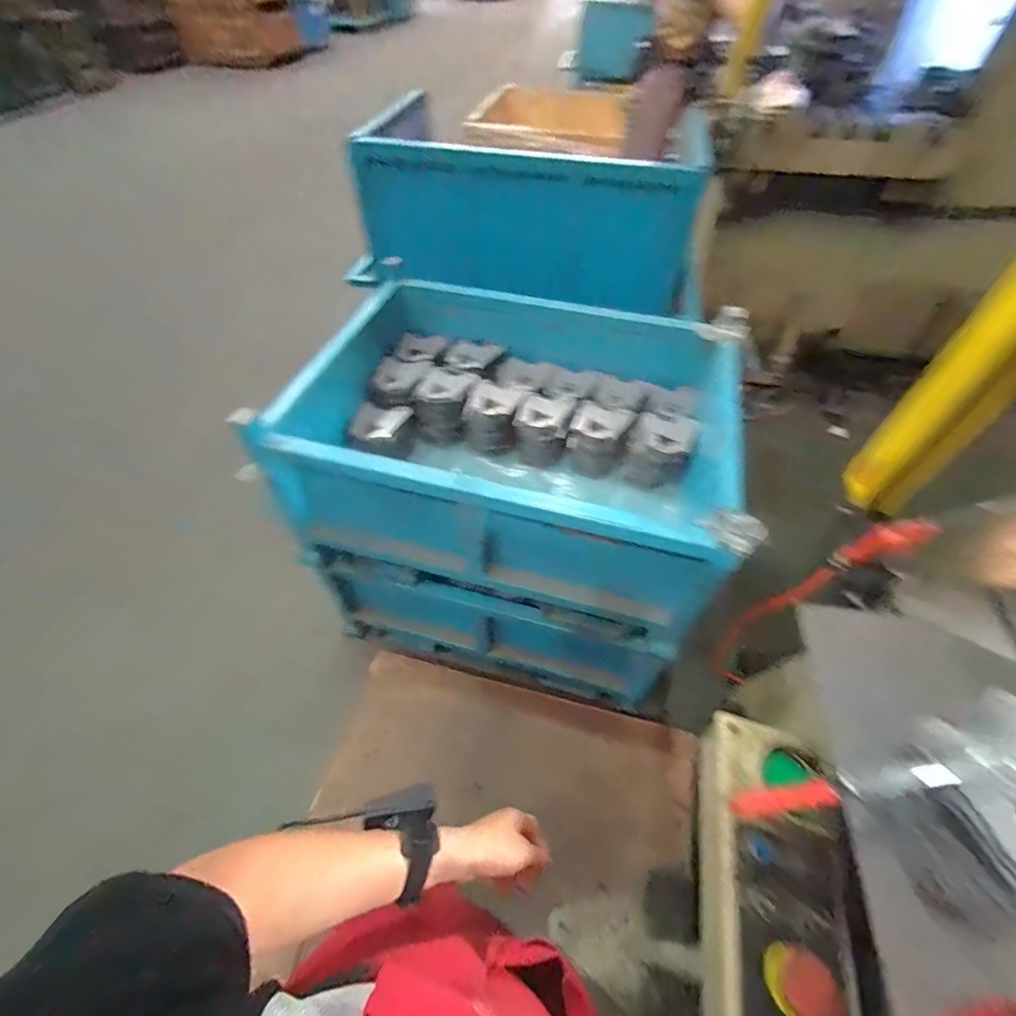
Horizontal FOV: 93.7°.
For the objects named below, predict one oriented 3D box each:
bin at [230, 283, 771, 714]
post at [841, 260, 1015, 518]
[{"bbox_3d":[0.012,-0.051,1.375,0.960,0.767,0.741,11,52,8],"label":"bin"},{"bbox_3d":[0.559,-0.164,0.574,0.050,0.476,0.073,-20,55,-16],"label":"post"}]

